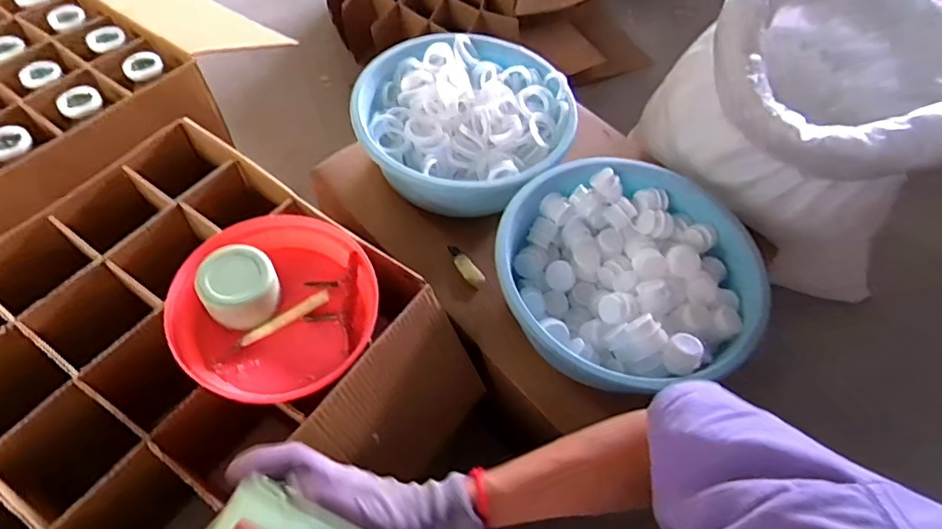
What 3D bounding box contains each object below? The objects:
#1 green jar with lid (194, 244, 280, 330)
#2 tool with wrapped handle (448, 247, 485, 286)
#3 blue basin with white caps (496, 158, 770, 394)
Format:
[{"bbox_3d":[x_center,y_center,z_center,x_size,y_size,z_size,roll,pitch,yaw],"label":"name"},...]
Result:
[{"bbox_3d":[-0.273,0.027,0.641,0.077,0.062,0.086,41,63,21],"label":"green jar with lid"},{"bbox_3d":[-0.010,-0.001,0.930,0.024,0.016,0.096,-27,62,-20],"label":"tool with wrapped handle"},{"bbox_3d":[0.245,0.008,0.840,0.414,0.100,0.380,2,57,-3],"label":"blue basin with white caps"}]

